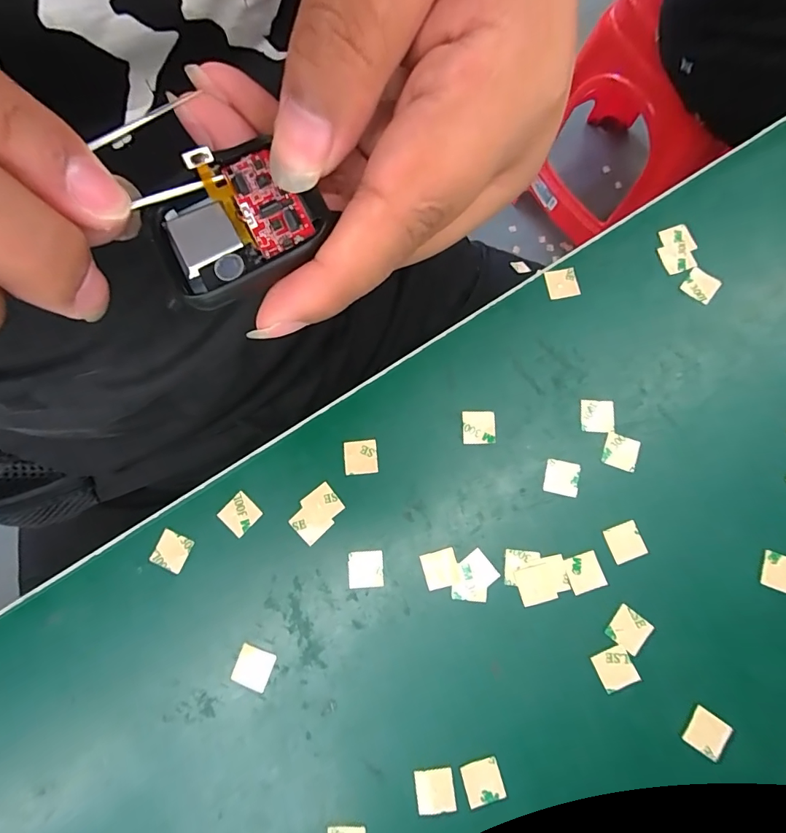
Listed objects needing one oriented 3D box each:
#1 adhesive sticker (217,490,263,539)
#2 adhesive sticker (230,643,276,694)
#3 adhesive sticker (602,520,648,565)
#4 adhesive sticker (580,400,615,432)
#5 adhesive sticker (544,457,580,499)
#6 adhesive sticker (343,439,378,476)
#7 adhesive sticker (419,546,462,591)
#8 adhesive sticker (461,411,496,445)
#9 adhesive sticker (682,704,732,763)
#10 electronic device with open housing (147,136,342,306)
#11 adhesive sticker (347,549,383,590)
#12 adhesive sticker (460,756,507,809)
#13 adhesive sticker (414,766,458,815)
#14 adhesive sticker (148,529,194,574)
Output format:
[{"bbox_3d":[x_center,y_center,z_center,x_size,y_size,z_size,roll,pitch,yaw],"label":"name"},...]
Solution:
[{"bbox_3d":[-0.071,0.045,0.204,0.015,0.004,0.015,42,81,7],"label":"adhesive sticker"},{"bbox_3d":[-0.060,0.108,0.189,0.016,0.004,0.016,18,79,4],"label":"adhesive sticker"},{"bbox_3d":[0.104,0.056,0.198,0.015,0.004,0.015,-19,79,0],"label":"adhesive sticker"},{"bbox_3d":[0.097,0.000,0.209,0.015,0.004,0.015,1,81,9],"label":"adhesive sticker"},{"bbox_3d":[0.078,0.028,0.205,0.015,0.004,0.015,11,84,5],"label":"adhesive sticker"},{"bbox_3d":[-0.015,0.019,0.208,0.015,0.004,0.015,-7,81,0],"label":"adhesive sticker"},{"bbox_3d":[0.021,0.068,0.197,0.015,0.004,0.016,-17,78,-1],"label":"adhesive sticker"},{"bbox_3d":[0.041,0.005,0.209,0.015,0.004,0.015,-1,78,0],"label":"adhesive sticker"},{"bbox_3d":[0.129,0.130,0.182,0.015,0.004,0.015,33,87,13],"label":"adhesive sticker"},{"bbox_3d":[-0.040,-0.049,0.113,0.040,0.008,0.038,-34,80,-6],"label":"electronic device with open housing"},{"bbox_3d":[-0.012,0.068,0.198,0.015,0.004,0.016,-5,81,1],"label":"adhesive sticker"},{"bbox_3d":[0.037,0.149,0.180,0.015,0.004,0.015,-16,76,-3],"label":"adhesive sticker"},{"bbox_3d":[0.017,0.152,0.180,0.015,0.004,0.015,-9,75,0],"label":"adhesive sticker"},{"bbox_3d":[-0.101,0.061,0.201,0.015,0.004,0.016,25,80,5],"label":"adhesive sticker"}]

